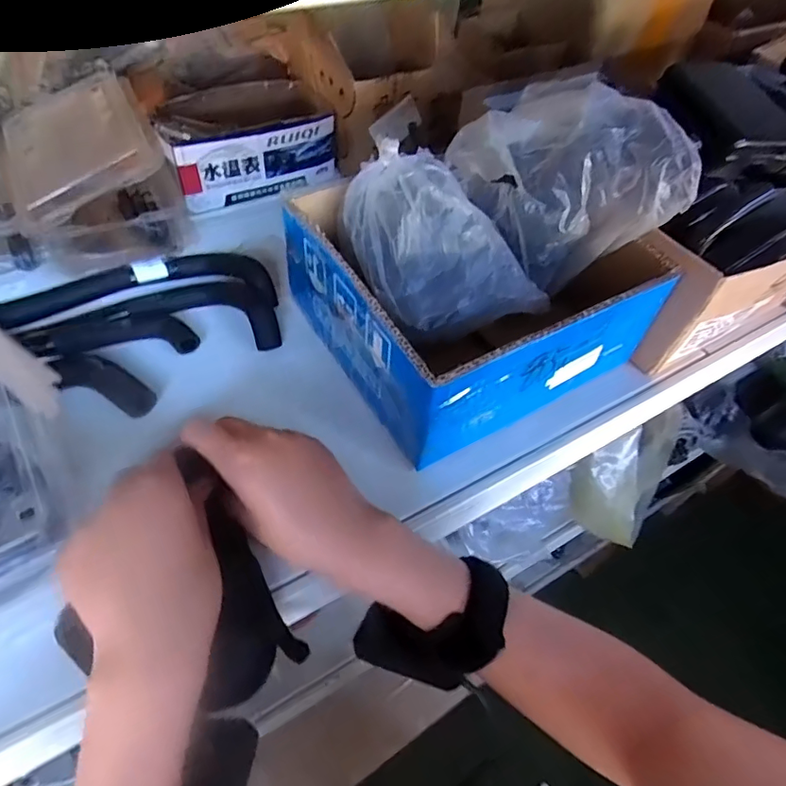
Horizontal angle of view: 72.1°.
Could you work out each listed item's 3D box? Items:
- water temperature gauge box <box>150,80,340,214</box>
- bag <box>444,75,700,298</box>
[{"bbox_3d":[-0.159,-0.278,0.589,0.179,0.073,0.127,-20,57,-19],"label":"water temperature gauge box"},{"bbox_3d":[0.127,-0.163,0.420,0.090,0.124,0.163,-23,58,-21],"label":"bag"}]

